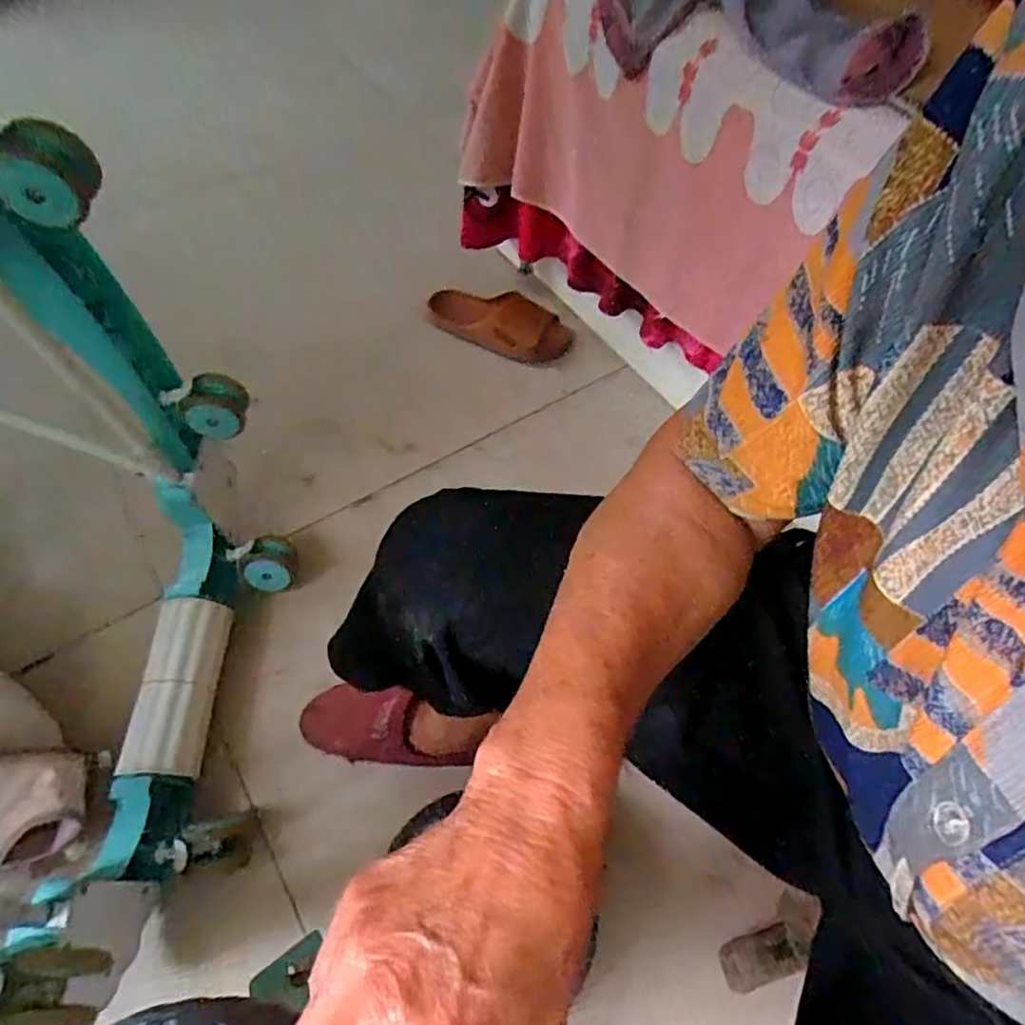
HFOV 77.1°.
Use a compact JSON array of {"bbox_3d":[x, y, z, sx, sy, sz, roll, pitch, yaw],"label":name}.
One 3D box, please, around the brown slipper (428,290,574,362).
[{"bbox_3d":[-0.025,-0.290,0.999,0.229,0.052,0.099,17,59,10],"label":"brown slipper"}]

